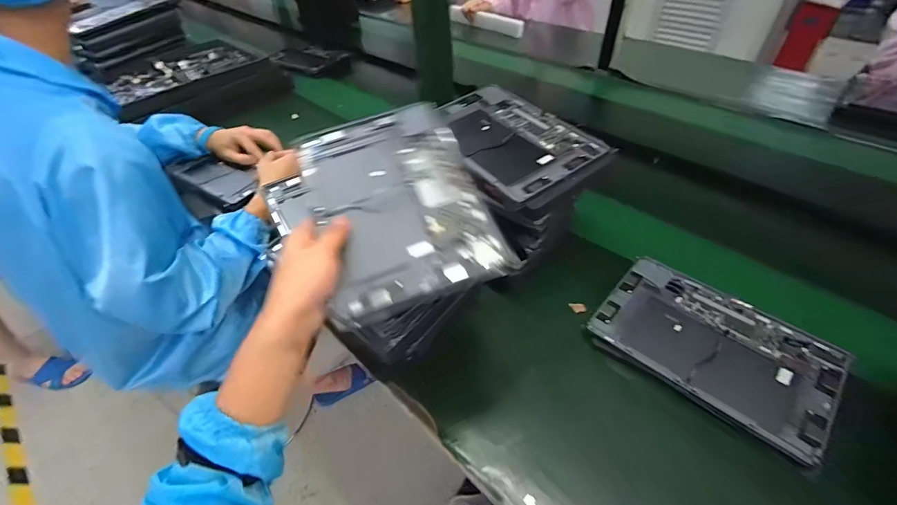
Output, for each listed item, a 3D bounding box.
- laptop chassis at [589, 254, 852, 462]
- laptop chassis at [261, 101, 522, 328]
[{"bbox_3d":[0.324,0.112,0.495,0.252,0.025,0.169,32,54,31],"label":"laptop chassis"},{"bbox_3d":[-0.072,-0.054,0.431,0.206,0.020,0.261,-19,59,-8],"label":"laptop chassis"}]

